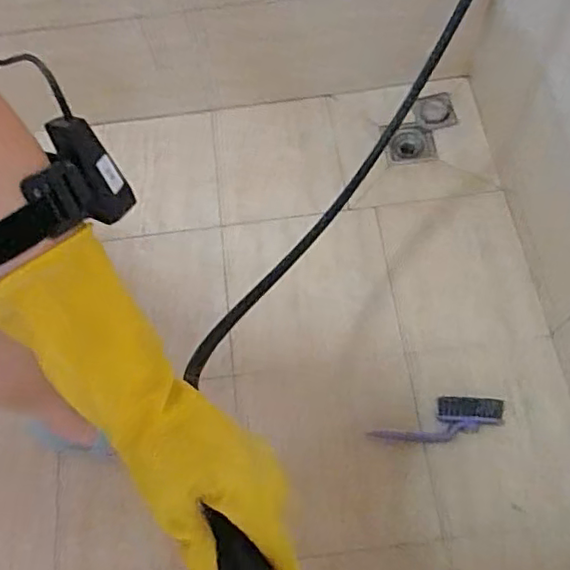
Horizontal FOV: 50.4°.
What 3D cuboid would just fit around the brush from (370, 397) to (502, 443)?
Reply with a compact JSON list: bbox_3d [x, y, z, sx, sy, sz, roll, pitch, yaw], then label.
[{"bbox_3d":[0.244,0.220,0.979,0.221,0.053,0.066,-13,65,-3],"label":"brush"}]

